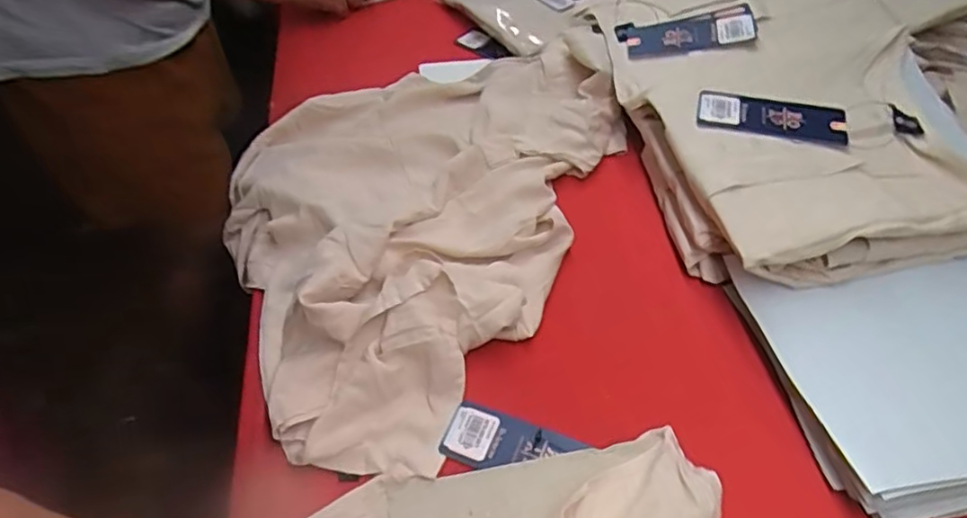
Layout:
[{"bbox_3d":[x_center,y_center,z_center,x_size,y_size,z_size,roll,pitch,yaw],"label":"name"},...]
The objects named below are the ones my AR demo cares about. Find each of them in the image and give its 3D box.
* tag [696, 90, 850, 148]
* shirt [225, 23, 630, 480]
[{"bbox_3d":[0.246,-0.120,0.544,0.121,0.005,0.052,13,58,12],"label":"tag"},{"bbox_3d":[-0.088,-0.073,0.610,0.359,0.081,0.508,20,52,16],"label":"shirt"}]

